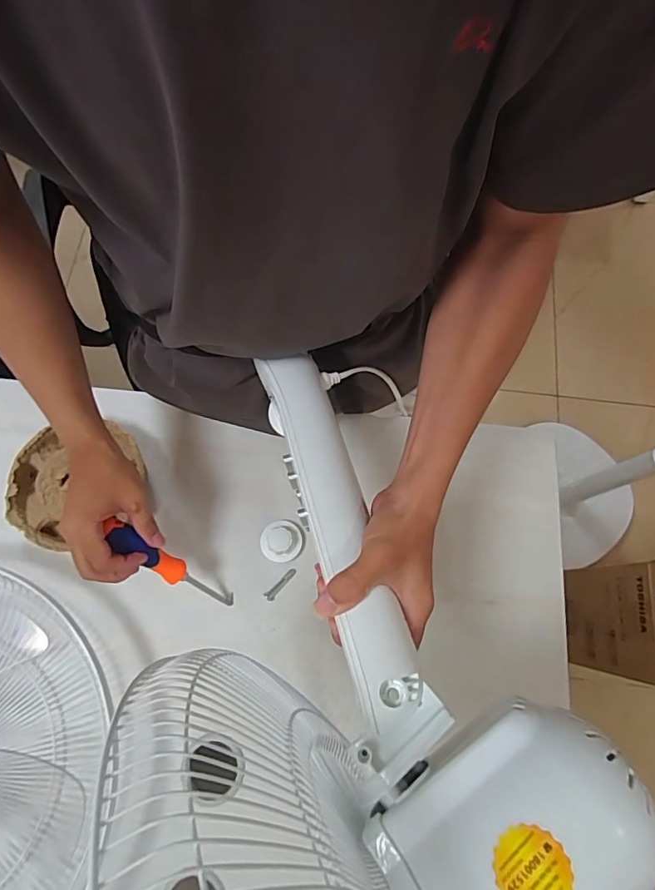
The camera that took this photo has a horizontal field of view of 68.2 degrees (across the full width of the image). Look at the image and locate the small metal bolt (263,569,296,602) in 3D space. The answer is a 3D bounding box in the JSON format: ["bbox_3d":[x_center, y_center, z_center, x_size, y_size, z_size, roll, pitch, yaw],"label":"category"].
[{"bbox_3d":[-0.057,0.172,0.596,0.048,0.007,0.012,-43,78,-13],"label":"small metal bolt"}]

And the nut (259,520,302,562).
[{"bbox_3d":[-0.058,0.118,0.600,0.051,0.024,0.050,0,72,-1],"label":"nut"}]

